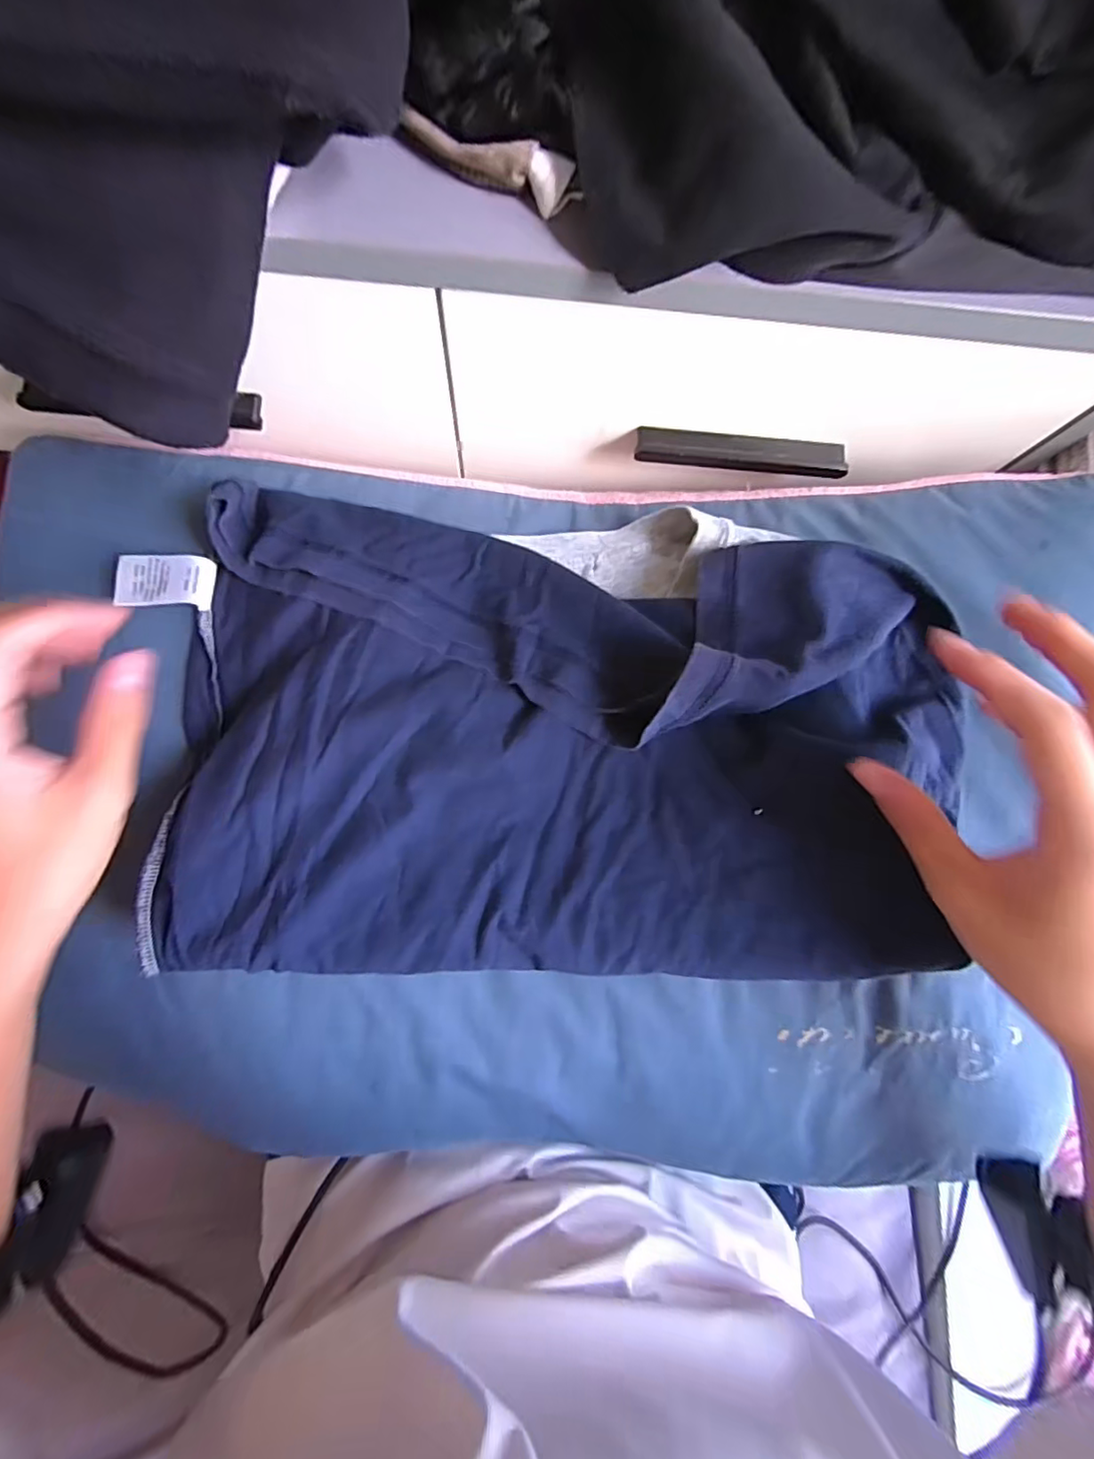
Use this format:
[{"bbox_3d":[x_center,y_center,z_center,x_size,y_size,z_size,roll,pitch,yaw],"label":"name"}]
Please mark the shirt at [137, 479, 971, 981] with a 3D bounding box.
[{"bbox_3d":[0.015,-0.002,0.314,0.400,0.068,0.260,0,82,-4],"label":"shirt"}]

